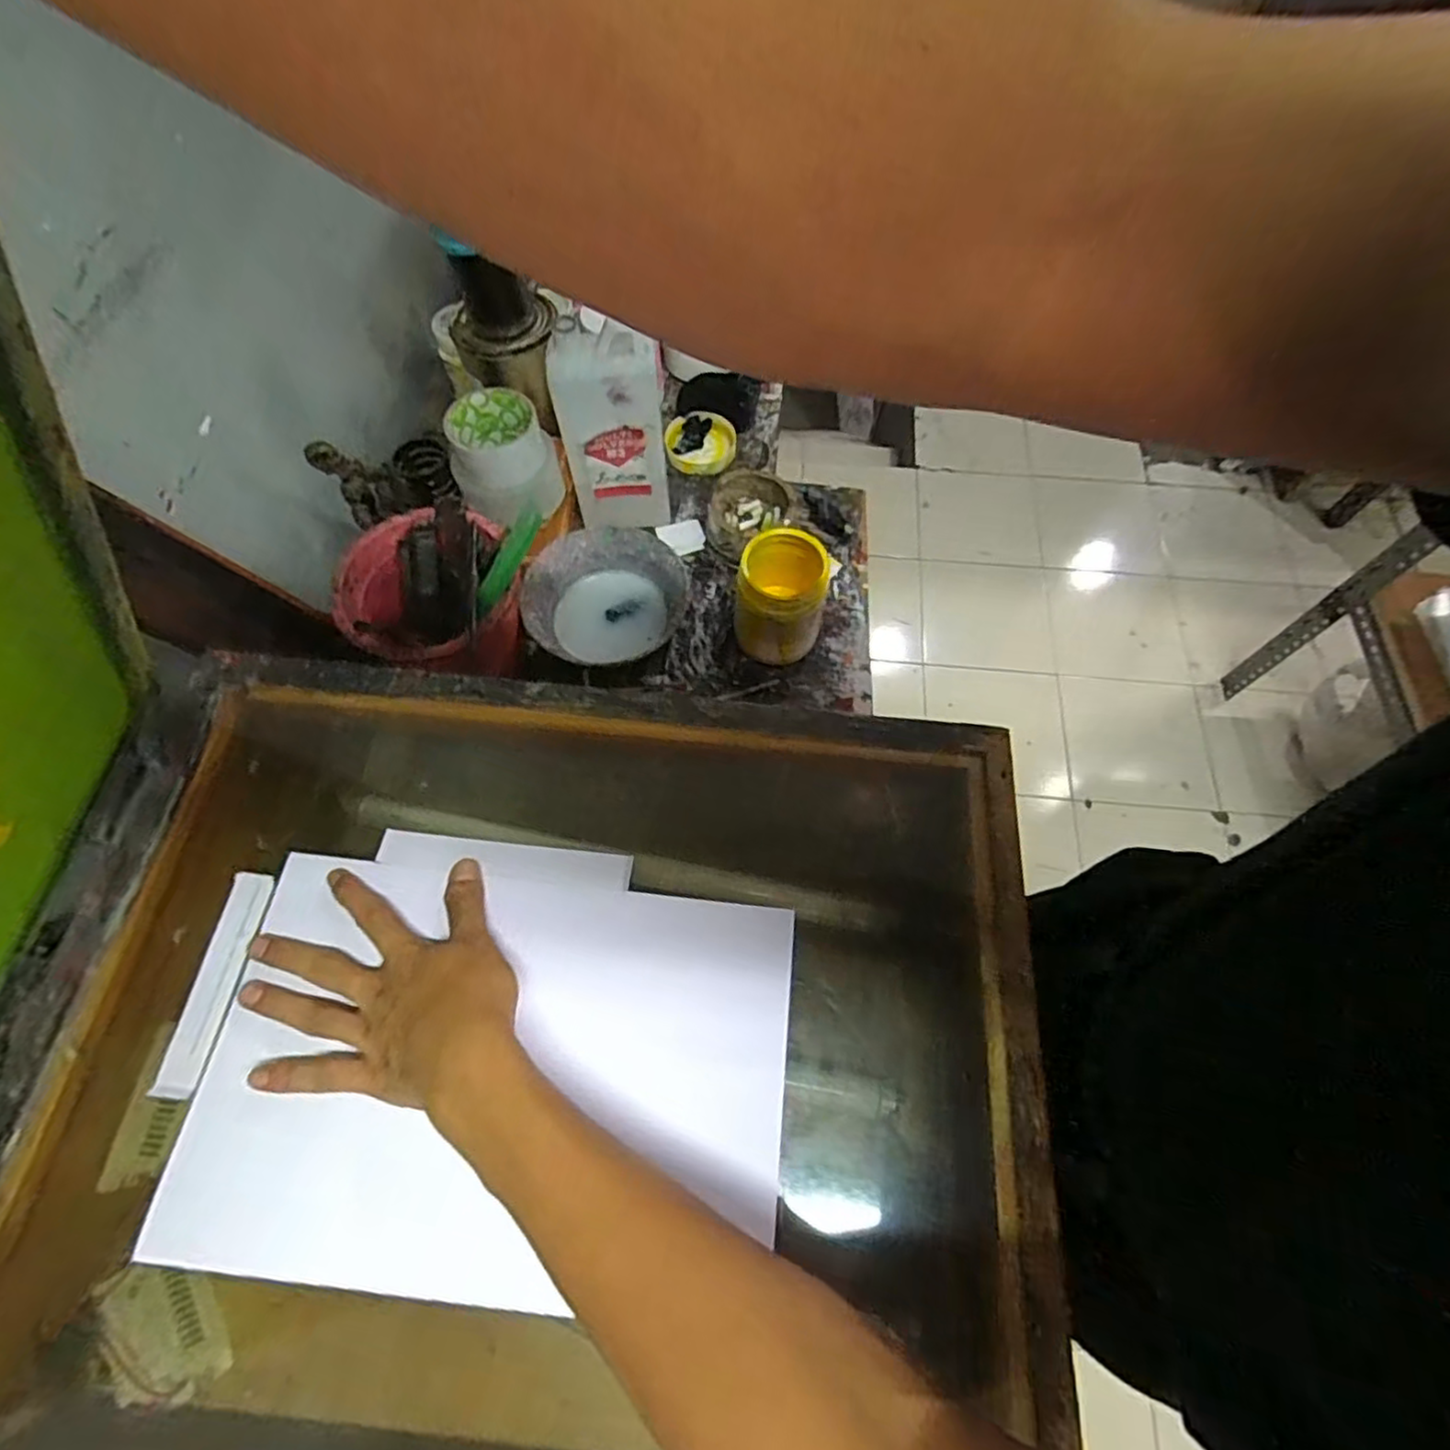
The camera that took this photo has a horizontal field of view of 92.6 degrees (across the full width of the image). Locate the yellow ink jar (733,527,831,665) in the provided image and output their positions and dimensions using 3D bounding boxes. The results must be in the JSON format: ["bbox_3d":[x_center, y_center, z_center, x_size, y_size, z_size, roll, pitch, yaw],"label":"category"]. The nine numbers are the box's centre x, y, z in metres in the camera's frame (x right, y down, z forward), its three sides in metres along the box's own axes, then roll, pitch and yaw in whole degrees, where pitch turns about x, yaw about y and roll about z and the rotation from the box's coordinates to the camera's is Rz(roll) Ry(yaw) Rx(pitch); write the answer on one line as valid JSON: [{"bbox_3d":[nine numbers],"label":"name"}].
[{"bbox_3d":[0.051,-0.118,0.656,0.081,0.118,0.087,4,65,2],"label":"yellow ink jar"}]

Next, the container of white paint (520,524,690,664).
[{"bbox_3d":[-0.117,-0.120,0.683,0.151,0.064,0.145,0,65,0],"label":"container of white paint"}]

